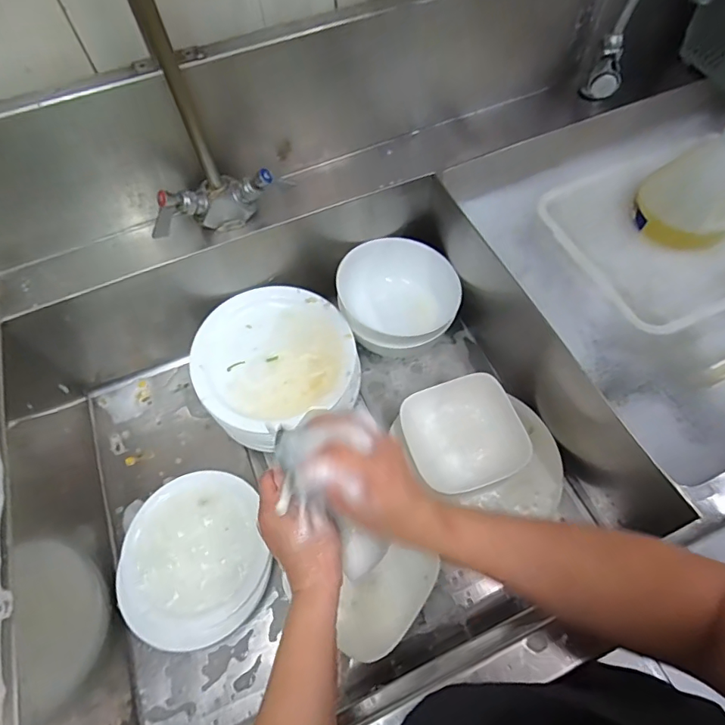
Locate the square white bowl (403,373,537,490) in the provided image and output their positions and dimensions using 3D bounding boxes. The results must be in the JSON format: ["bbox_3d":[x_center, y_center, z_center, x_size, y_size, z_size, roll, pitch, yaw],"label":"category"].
[{"bbox_3d":[0.134,0.094,0.639,0.145,0.046,0.141,-17,61,-6],"label":"square white bowl"}]

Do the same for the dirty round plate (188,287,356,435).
[{"bbox_3d":[-0.129,-0.013,0.691,0.222,0.029,0.214,-1,61,3],"label":"dirty round plate"}]

